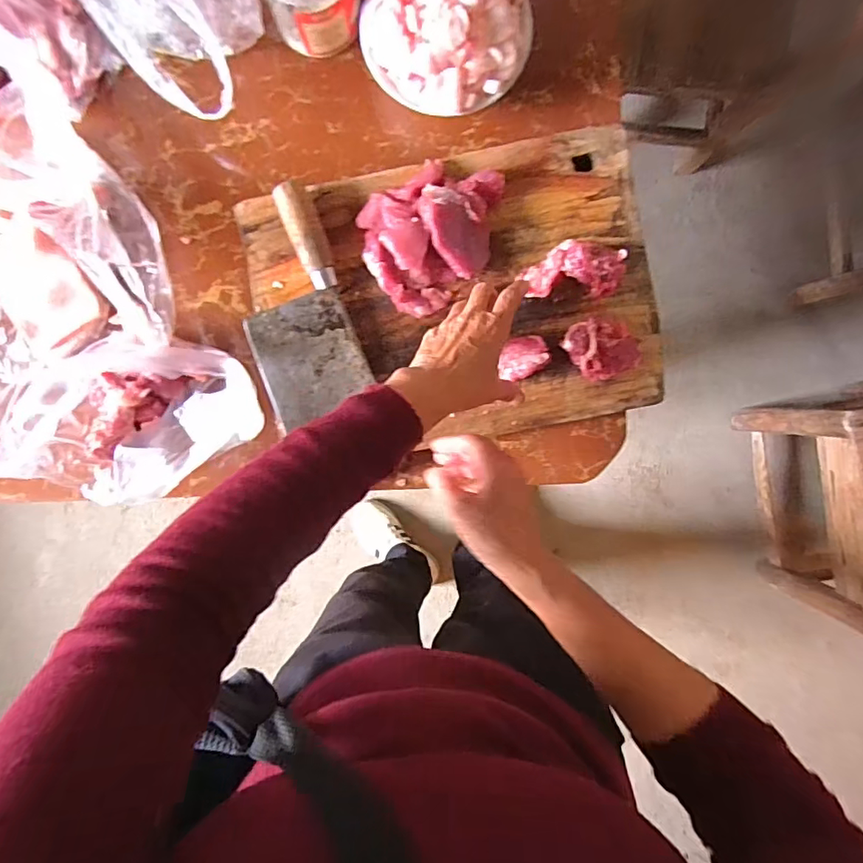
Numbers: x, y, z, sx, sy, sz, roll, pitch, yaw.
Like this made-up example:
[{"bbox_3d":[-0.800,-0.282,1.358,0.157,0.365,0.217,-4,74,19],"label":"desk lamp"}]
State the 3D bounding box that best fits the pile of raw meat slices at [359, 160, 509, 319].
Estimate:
[{"bbox_3d":[0.002,-0.194,0.492,0.148,0.035,0.119,-39,92,3],"label":"pile of raw meat slices"}]

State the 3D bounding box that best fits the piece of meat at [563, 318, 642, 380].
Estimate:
[{"bbox_3d":[0.163,-0.080,0.502,0.063,0.032,0.057,-23,93,2],"label":"piece of meat"}]

